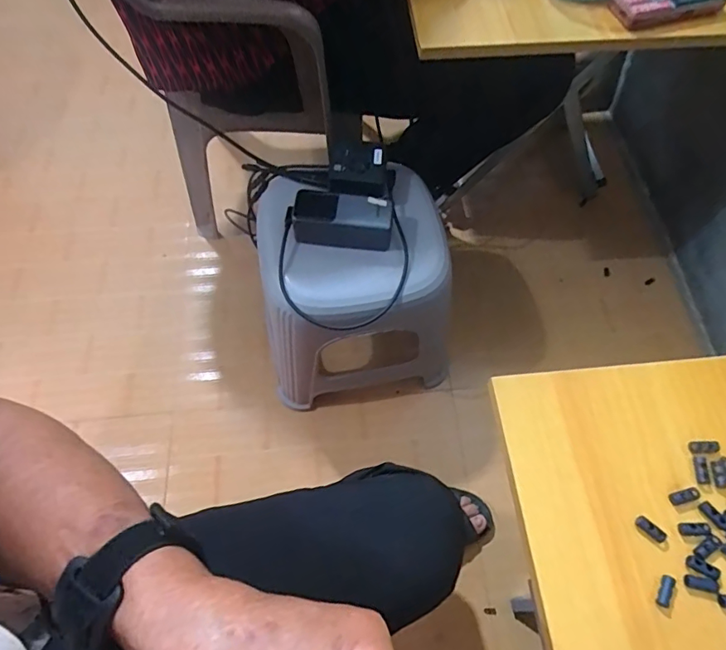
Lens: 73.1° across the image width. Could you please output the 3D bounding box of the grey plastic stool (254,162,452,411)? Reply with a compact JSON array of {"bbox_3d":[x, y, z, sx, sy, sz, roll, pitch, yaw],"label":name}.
[{"bbox_3d":[-0.015,-0.049,0.804,0.275,0.318,0.260,-8,64,-5],"label":"grey plastic stool"}]

